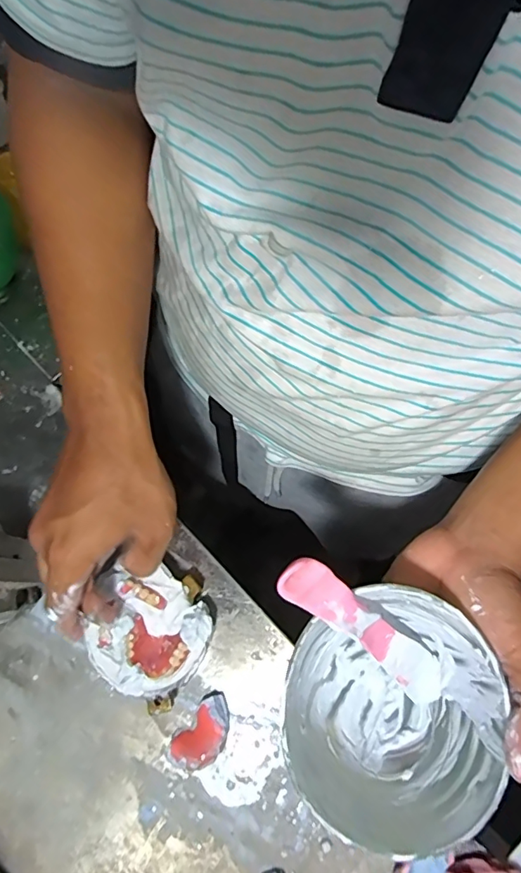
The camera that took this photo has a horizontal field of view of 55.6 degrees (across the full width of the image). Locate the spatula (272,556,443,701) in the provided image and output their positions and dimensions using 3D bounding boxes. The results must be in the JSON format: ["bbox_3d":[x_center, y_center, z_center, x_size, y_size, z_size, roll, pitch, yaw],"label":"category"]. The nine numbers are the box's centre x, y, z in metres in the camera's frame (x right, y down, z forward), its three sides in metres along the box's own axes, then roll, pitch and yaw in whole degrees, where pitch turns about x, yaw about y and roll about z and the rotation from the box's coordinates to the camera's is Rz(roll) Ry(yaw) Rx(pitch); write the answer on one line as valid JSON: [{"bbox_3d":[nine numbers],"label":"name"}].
[{"bbox_3d":[0.066,0.119,0.299,0.159,0.012,0.028,43,71,-27],"label":"spatula"}]

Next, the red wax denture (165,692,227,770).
[{"bbox_3d":[-0.045,0.237,0.392,0.034,0.015,0.058,39,75,14],"label":"red wax denture"}]

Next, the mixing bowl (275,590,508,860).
[{"bbox_3d":[0.076,0.166,0.312,0.116,0.085,0.127,0,69,1],"label":"mixing bowl"}]

